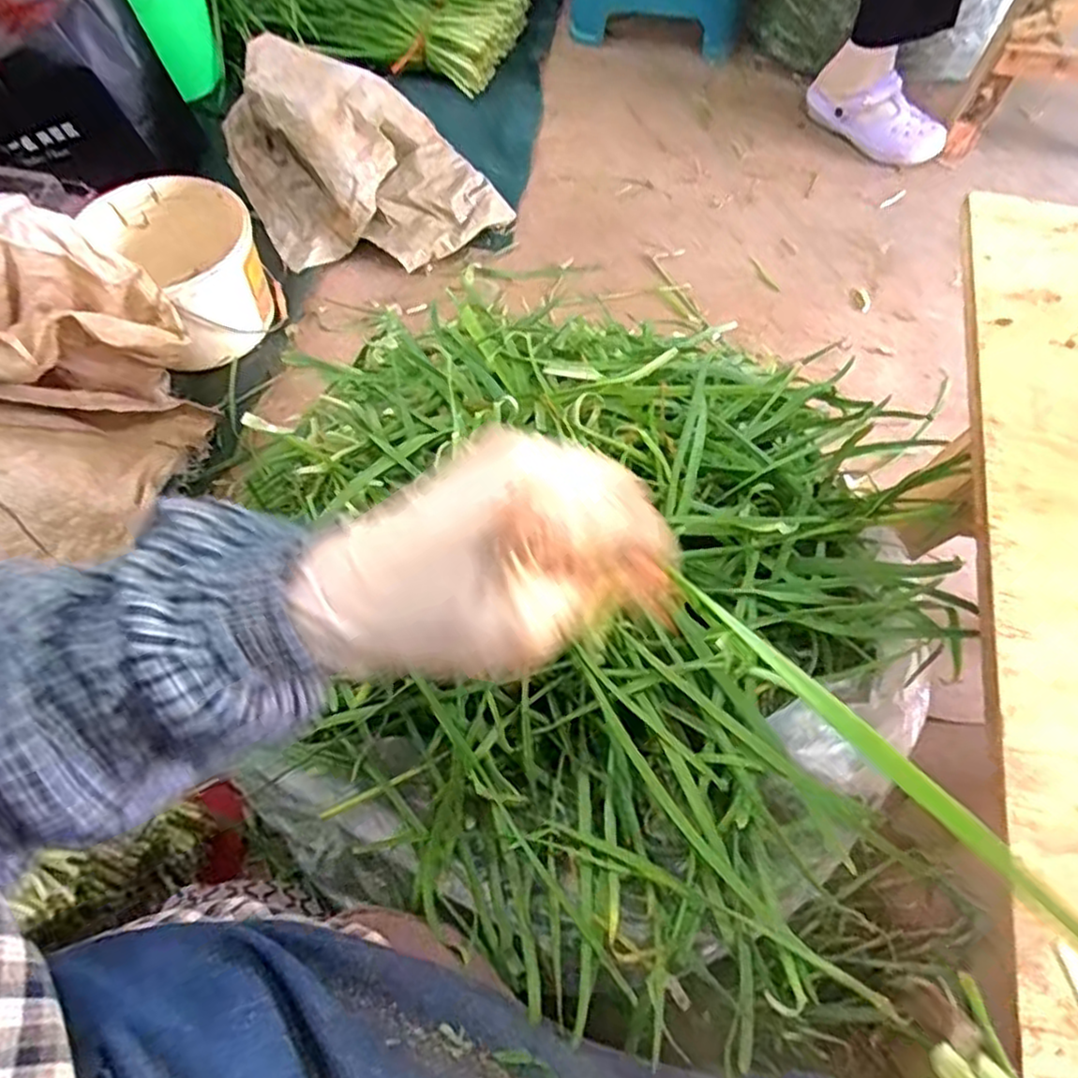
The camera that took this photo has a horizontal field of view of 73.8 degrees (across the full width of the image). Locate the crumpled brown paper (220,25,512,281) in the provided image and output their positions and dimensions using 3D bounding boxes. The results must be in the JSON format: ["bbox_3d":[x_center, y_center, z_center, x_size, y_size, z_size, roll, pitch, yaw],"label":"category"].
[{"bbox_3d":[-0.228,-0.513,0.977,0.333,0.224,0.195,-25,67,-13],"label":"crumpled brown paper"}]

